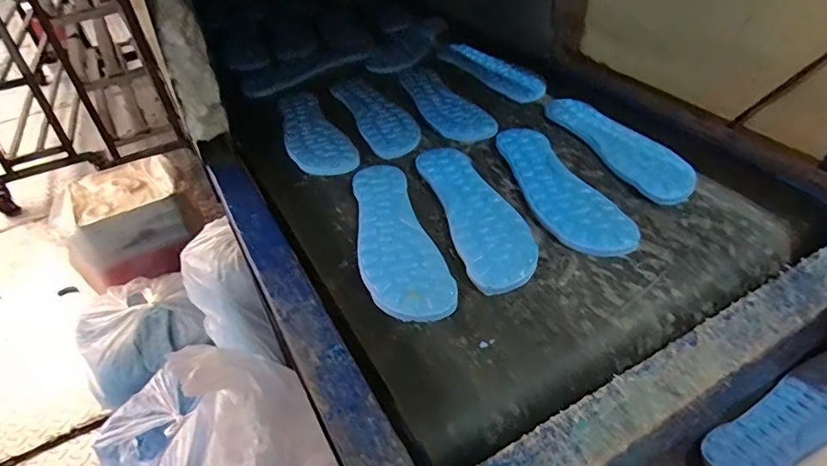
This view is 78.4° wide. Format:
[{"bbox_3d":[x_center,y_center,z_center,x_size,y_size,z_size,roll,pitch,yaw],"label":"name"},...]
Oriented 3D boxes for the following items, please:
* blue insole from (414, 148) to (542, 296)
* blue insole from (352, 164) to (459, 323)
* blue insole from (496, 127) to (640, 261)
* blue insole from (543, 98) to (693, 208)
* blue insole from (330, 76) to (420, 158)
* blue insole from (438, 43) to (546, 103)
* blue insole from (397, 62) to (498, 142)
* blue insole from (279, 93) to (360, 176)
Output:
[{"bbox_3d":[0.068,-0.029,0.559,0.078,0.009,0.244,-12,41,-8],"label":"blue insole"},{"bbox_3d":[-0.024,-0.003,0.538,0.078,0.011,0.245,-13,42,-8],"label":"blue insole"},{"bbox_3d":[0.159,-0.058,0.582,0.080,0.012,0.245,-12,41,-8],"label":"blue insole"},{"bbox_3d":[0.256,-0.113,0.638,0.074,0.010,0.239,-18,42,-14],"label":"blue insole"},{"bbox_3d":[-0.056,-0.178,0.749,0.077,0.007,0.238,-19,43,-15],"label":"blue insole"},{"bbox_3d":[0.132,-0.269,0.830,0.082,0.010,0.236,-24,44,-20],"label":"blue insole"},{"bbox_3d":[0.038,-0.204,0.765,0.082,0.005,0.252,-17,42,-13],"label":"blue insole"},{"bbox_3d":[-0.149,-0.146,0.715,0.078,0.008,0.236,-21,43,-17],"label":"blue insole"}]

